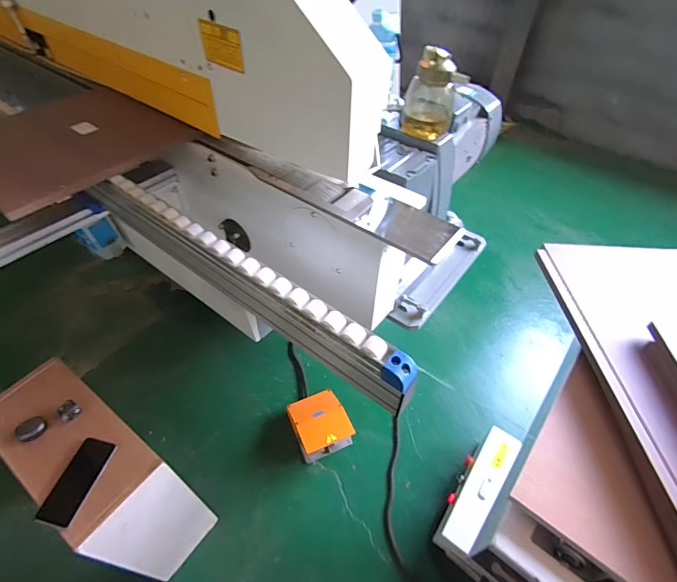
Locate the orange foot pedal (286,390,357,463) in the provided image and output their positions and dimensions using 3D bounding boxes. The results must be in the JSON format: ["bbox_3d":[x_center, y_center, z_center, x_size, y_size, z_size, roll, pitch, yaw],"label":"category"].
[{"bbox_3d":[-0.067,0.458,1.361,0.180,0.127,0.195,-19,51,-18],"label":"orange foot pedal"}]

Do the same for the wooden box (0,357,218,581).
[{"bbox_3d":[-0.591,0.471,1.011,0.457,0.488,0.205,31,54,24],"label":"wooden box"}]

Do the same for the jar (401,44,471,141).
[{"bbox_3d":[0.215,-0.447,0.899,0.118,0.181,0.093,4,48,2],"label":"jar"}]

